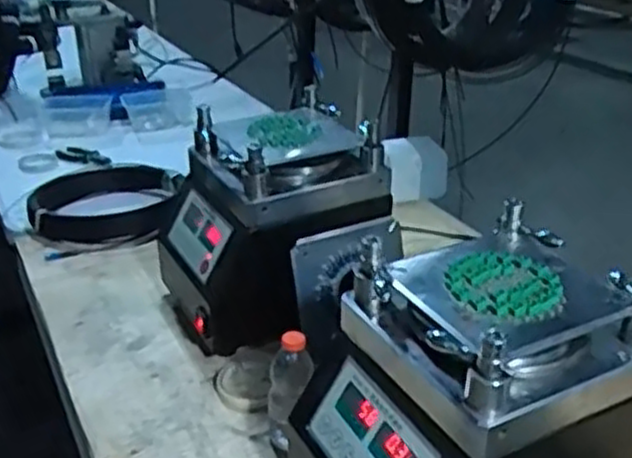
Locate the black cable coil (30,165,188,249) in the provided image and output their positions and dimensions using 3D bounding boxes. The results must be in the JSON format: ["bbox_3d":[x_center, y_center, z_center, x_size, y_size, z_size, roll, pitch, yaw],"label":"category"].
[{"bbox_3d":[-0.406,-0.060,1.456,0.277,0.061,0.325,-5,27,-9],"label":"black cable coil"}]

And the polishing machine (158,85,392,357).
[{"bbox_3d":[-0.070,-0.014,1.095,0.277,0.285,0.250,-14,30,-22],"label":"polishing machine"}]

